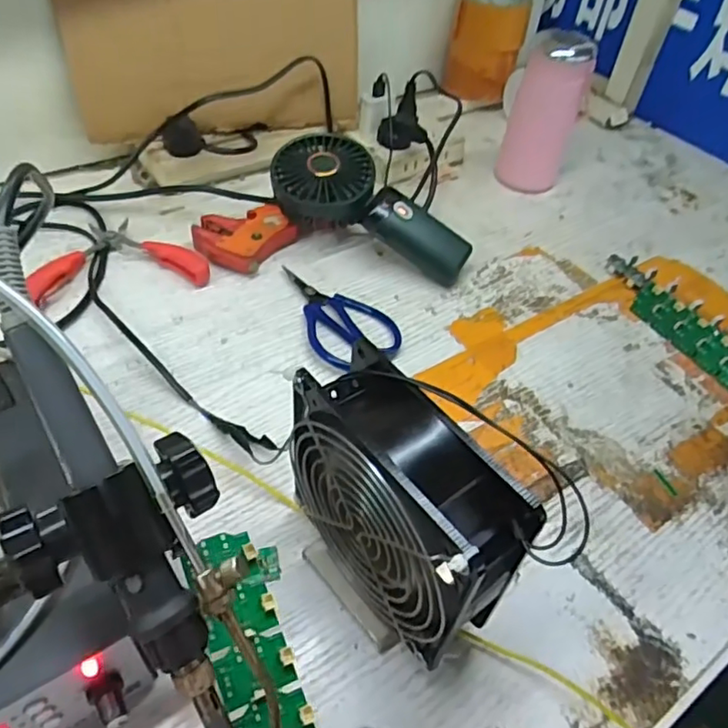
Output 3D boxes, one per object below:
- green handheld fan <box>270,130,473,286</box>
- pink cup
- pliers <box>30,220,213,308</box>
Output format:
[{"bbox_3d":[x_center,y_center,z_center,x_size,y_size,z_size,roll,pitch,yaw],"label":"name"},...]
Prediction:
[{"bbox_3d":[0.007,-0.135,0.520,0.184,0.040,0.081,33,52,3],"label":"green handheld fan"},{"bbox_3d":[0.181,-0.251,0.606,0.068,0.136,0.053,17,49,9],"label":"pink cup"},{"bbox_3d":[-0.202,-0.090,0.499,0.131,0.018,0.094,-11,51,-16],"label":"pliers"}]

